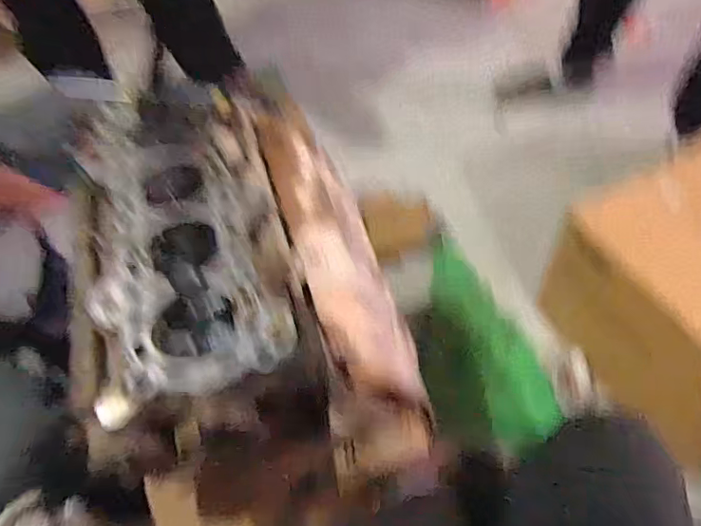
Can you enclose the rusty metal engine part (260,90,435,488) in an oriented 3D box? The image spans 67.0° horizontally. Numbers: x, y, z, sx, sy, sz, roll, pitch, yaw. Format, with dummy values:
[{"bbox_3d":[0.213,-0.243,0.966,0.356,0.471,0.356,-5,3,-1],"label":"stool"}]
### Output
[{"bbox_3d":[-0.011,0.000,0.519,0.095,0.086,0.391,-13,55,-5],"label":"rusty metal engine part"}]

